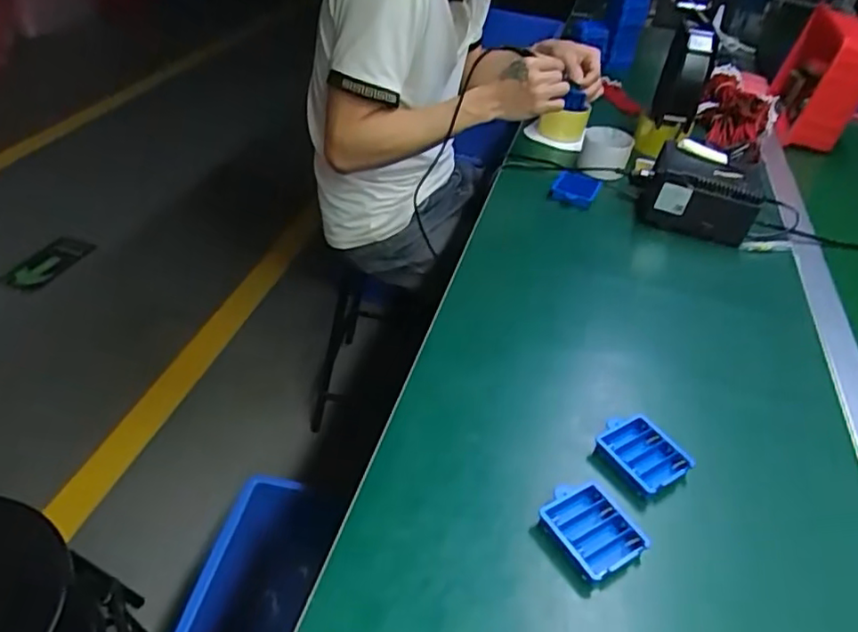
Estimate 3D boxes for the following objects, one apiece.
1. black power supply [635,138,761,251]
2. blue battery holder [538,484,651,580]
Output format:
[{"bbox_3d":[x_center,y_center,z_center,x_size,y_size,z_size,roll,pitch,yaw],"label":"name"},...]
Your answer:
[{"bbox_3d":[0.387,-0.172,0.894,0.151,0.099,0.094,18,41,11],"label":"black power supply"},{"bbox_3d":[0.134,0.178,0.515,0.066,0.026,0.072,-18,45,-24],"label":"blue battery holder"}]

